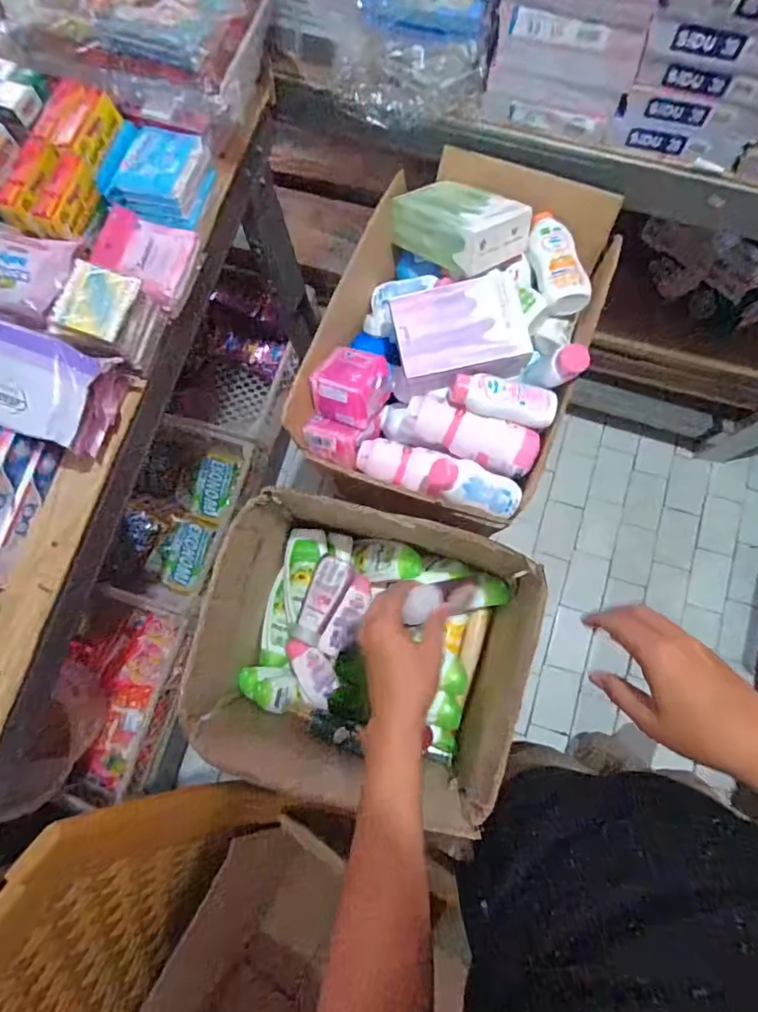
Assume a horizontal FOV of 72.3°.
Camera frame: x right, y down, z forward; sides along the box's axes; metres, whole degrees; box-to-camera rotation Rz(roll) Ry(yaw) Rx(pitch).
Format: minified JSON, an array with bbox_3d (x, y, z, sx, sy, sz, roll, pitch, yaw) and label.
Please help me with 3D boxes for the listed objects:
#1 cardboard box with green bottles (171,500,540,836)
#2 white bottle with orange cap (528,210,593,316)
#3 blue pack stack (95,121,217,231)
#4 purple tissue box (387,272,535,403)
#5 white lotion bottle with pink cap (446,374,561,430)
[{"bbox_3d":[-0.011,0.187,0.672,0.360,0.243,0.299,15,79,5],"label":"cardboard box with green bottles"},{"bbox_3d":[0.232,-0.323,0.687,0.055,0.038,0.168,-14,68,14],"label":"white bottle with orange cap"},{"bbox_3d":[-0.263,-0.389,0.613,0.107,0.044,0.097,16,79,5],"label":"blue pack stack"},{"bbox_3d":[0.095,-0.205,0.646,0.157,0.081,0.114,-14,78,-1],"label":"purple tissue box"},{"bbox_3d":[0.146,-0.124,0.608,0.123,0.029,0.045,11,79,4],"label":"white lotion bottle with pink cap"}]

